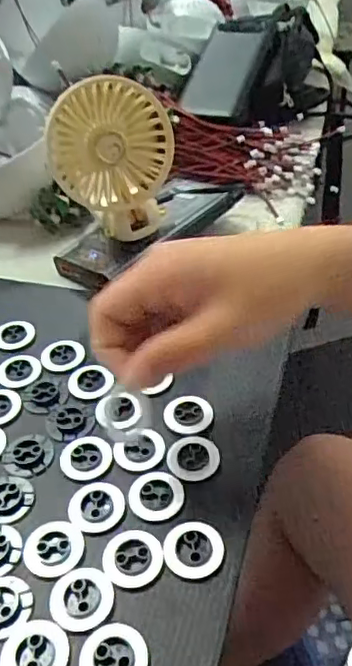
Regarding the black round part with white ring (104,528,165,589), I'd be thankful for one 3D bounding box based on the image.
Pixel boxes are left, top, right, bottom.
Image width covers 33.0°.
[{"bbox_3d":[-0.020,0.106,0.281,0.028,0.004,0.027,-2,41,2],"label":"black round part with white ring"}]

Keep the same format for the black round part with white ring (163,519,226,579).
[{"bbox_3d":[0.009,0.103,0.284,0.028,0.004,0.026,-2,41,2],"label":"black round part with white ring"}]

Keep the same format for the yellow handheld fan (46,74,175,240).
[{"bbox_3d":[-0.045,-0.128,0.435,0.082,0.109,0.053,-4,42,1],"label":"yellow handheld fan"}]

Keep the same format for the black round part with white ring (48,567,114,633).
[{"bbox_3d":[-0.043,0.119,0.267,0.028,0.004,0.027,-2,41,2],"label":"black round part with white ring"}]

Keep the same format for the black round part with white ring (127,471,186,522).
[{"bbox_3d":[-0.010,0.083,0.306,0.028,0.004,0.027,-2,41,2],"label":"black round part with white ring"}]

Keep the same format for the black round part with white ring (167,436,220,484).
[{"bbox_3d":[0.009,0.068,0.324,0.028,0.004,0.028,-2,41,2],"label":"black round part with white ring"}]

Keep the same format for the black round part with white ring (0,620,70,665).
[{"bbox_3d":[-0.060,0.135,0.250,0.028,0.004,0.027,-2,41,2],"label":"black round part with white ring"}]

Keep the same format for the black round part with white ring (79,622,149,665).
[{"bbox_3d":[-0.026,0.136,0.248,0.028,0.004,0.029,-2,41,2],"label":"black round part with white ring"}]

